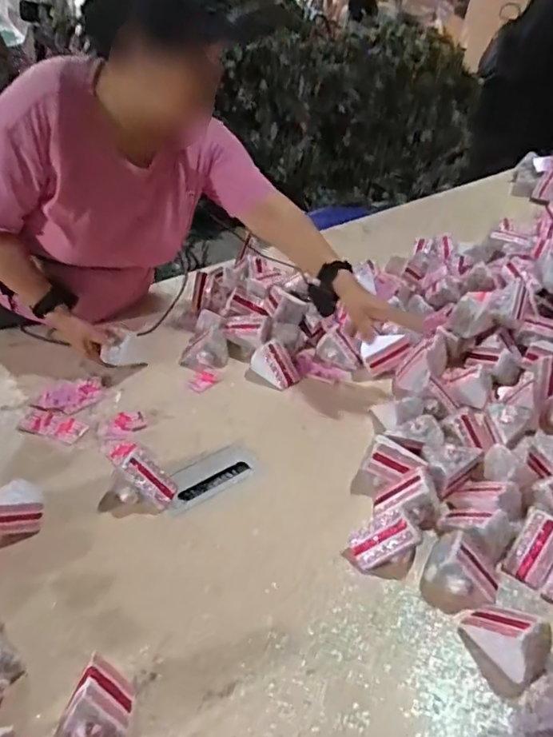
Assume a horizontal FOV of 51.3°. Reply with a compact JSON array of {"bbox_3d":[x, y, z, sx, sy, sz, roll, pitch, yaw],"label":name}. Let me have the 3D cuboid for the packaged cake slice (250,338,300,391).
[{"bbox_3d":[0.000,-0.010,1.054,0.065,0.056,0.086,-29,46,-33],"label":"packaged cake slice"}]

